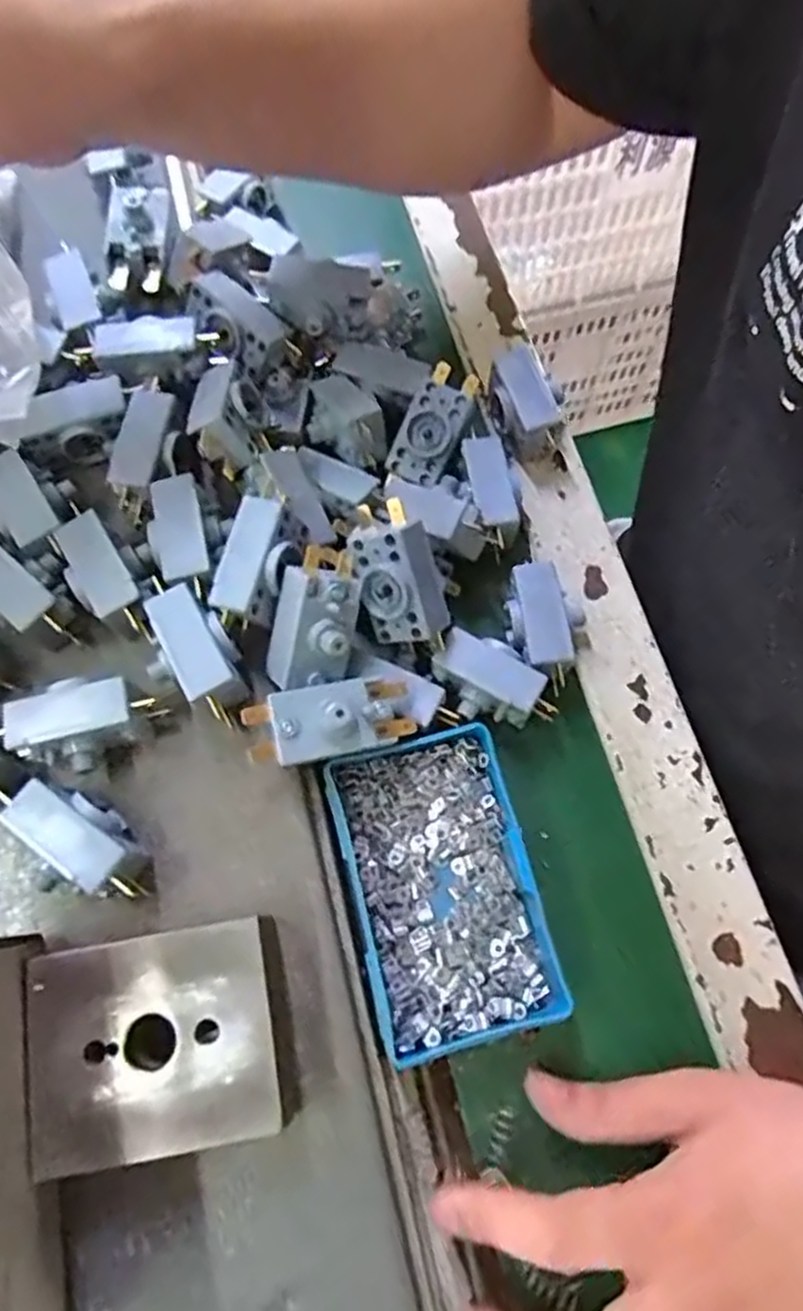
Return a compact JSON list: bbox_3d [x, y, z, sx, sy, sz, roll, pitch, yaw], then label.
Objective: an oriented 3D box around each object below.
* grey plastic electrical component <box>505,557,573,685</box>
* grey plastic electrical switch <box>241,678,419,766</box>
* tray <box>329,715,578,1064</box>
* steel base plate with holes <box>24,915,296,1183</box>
[{"bbox_3d":[0.060,-0.013,0.325,0.023,0.028,0.053,-10,70,-2],"label":"grey plastic electrical component"},{"bbox_3d":[-0.026,0.024,0.283,0.066,0.019,0.027,-9,69,-20],"label":"grey plastic electrical switch"},{"bbox_3d":[0.017,0.091,0.294,0.071,0.020,0.115,-15,70,-4],"label":"tray"},{"bbox_3d":[-0.080,0.131,0.252,0.083,0.026,0.065,-10,70,-2],"label":"steel base plate with holes"}]

